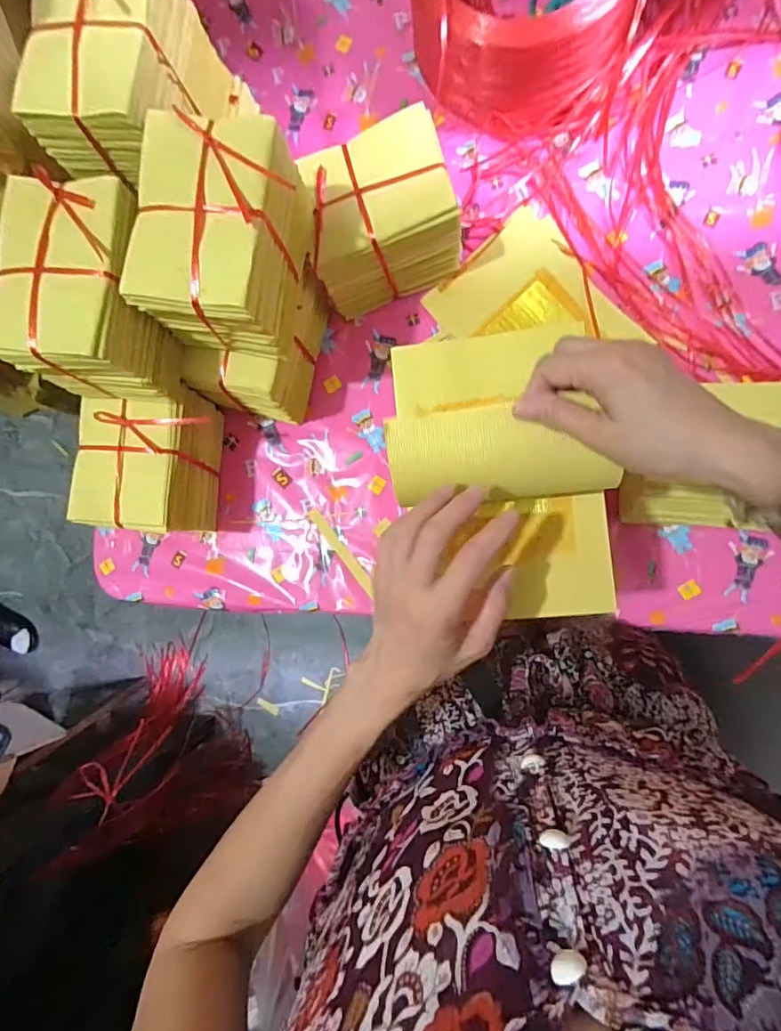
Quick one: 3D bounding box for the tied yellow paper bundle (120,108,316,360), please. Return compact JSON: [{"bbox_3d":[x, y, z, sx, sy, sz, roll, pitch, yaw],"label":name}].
[{"bbox_3d":[-0.157,-0.255,0.475,0.119,0.126,0.161,9,85,6],"label":"tied yellow paper bundle"}]

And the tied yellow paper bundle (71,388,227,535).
[{"bbox_3d":[-0.288,-0.064,0.619,0.117,0.146,0.164,6,85,6],"label":"tied yellow paper bundle"}]

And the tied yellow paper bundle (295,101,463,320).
[{"bbox_3d":[-0.013,-0.334,0.582,0.165,0.133,0.123,-21,83,3],"label":"tied yellow paper bundle"}]

